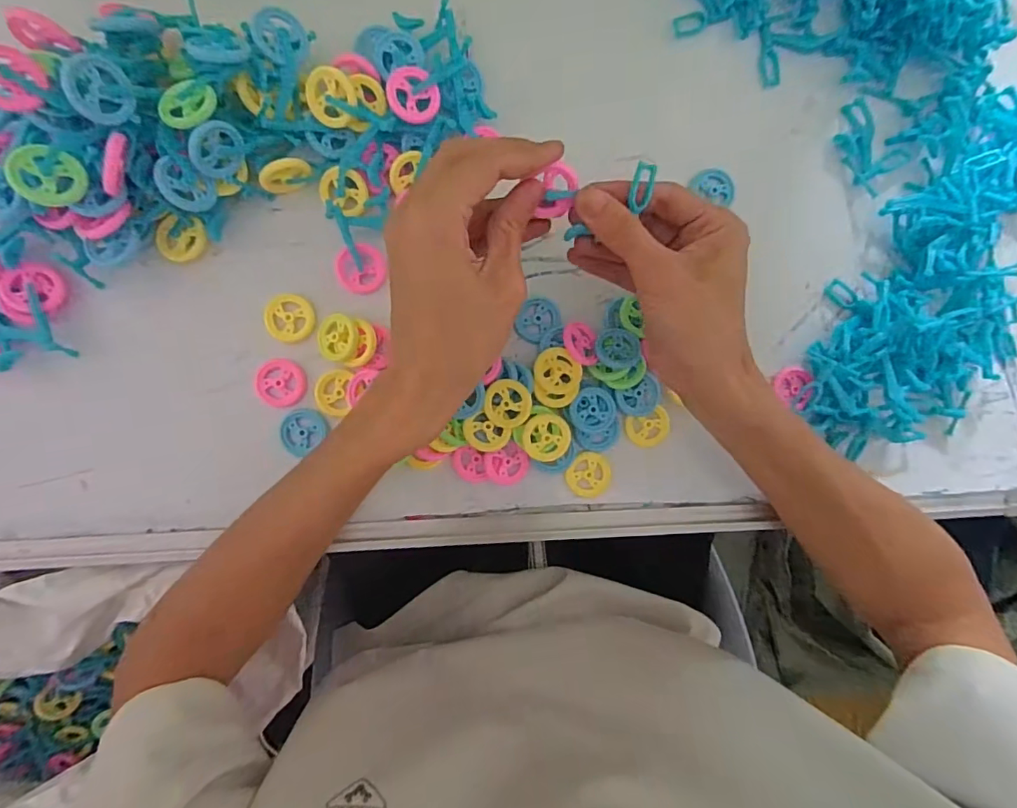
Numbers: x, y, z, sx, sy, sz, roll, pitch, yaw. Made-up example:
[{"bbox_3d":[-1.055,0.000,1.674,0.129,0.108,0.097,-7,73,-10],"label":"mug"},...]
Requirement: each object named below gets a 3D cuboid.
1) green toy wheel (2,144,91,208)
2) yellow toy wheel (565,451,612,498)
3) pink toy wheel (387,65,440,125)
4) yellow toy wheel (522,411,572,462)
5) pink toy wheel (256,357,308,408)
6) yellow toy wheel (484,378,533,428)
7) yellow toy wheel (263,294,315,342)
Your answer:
[{"bbox_3d":[-0.222,-0.110,0.246,0.029,0.004,0.028,3,86,-43],"label":"green toy wheel"},{"bbox_3d":[0.053,0.047,0.335,0.029,0.006,0.029,-4,93,-4],"label":"yellow toy wheel"},{"bbox_3d":[-0.054,-0.177,0.292,0.030,0.004,0.028,-4,105,-16],"label":"pink toy wheel"},{"bbox_3d":[0.024,0.020,0.319,0.029,0.011,0.030,0,93,-4],"label":"yellow toy wheel"},{"bbox_3d":[-0.141,-0.013,0.318,0.028,0.005,0.030,0,93,-4],"label":"pink toy wheel"},{"bbox_3d":[0.000,0.000,0.312,0.028,0.008,0.029,0,93,-4],"label":"yellow toy wheel"},{"bbox_3d":[-0.135,-0.053,0.316,0.029,0.004,0.030,0,93,-4],"label":"yellow toy wheel"}]

